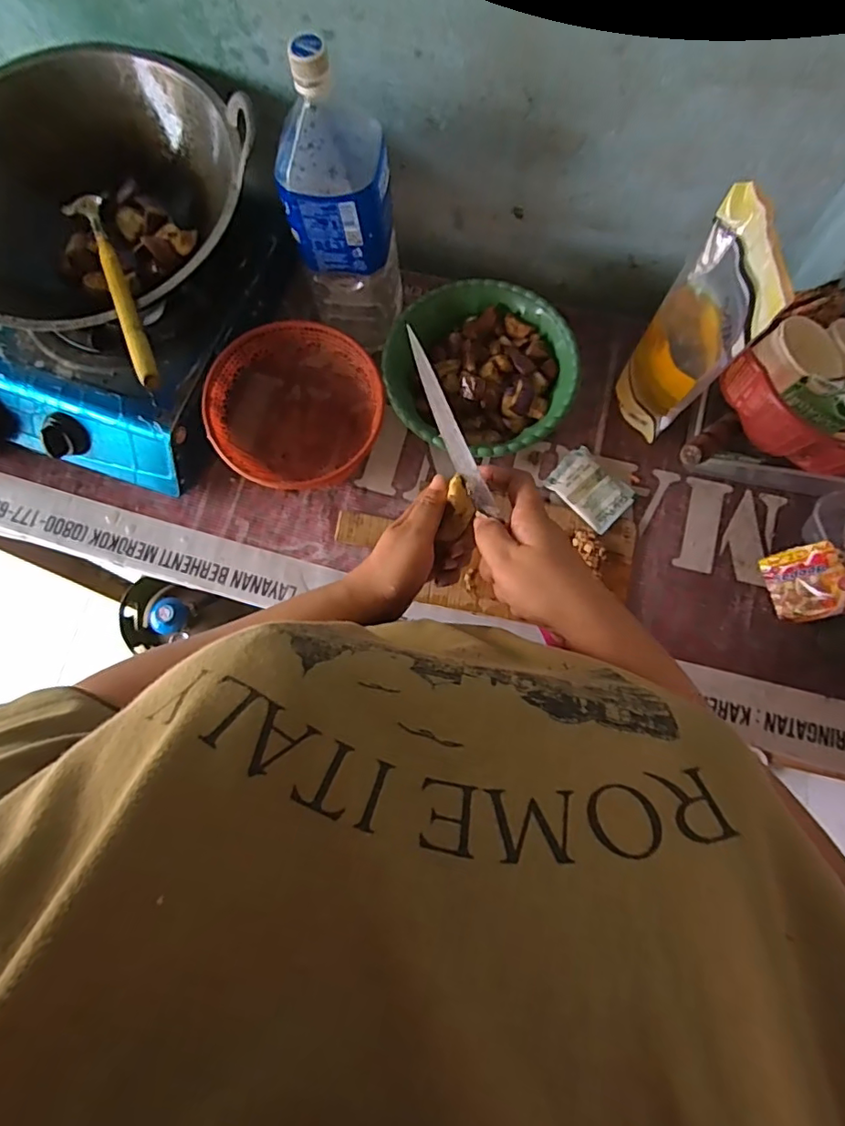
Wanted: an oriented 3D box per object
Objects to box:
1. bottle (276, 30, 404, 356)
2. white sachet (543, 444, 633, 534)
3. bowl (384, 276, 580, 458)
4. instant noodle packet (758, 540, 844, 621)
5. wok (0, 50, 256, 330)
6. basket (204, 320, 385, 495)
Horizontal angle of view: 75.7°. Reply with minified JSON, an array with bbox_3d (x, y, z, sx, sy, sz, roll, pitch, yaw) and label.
[{"bbox_3d":[-0.081,-0.343,0.567,0.103,0.309,0.080,4,77,3],"label":"bottle"},{"bbox_3d":[0.200,-0.088,0.648,0.067,0.013,0.092,-42,79,-8],"label":"white sachet"},{"bbox_3d":[0.068,-0.223,0.648,0.214,0.080,0.196,0,76,1],"label":"bowl"},{"bbox_3d":[0.423,0.021,0.591,0.006,0.083,0.077,5,69,-42],"label":"instant noodle packet"},{"bbox_3d":[-0.343,-0.370,0.565,0.316,0.101,0.301,0,76,1],"label":"wok"},{"bbox_3d":[-0.147,-0.176,0.633,0.188,0.111,0.189,0,76,1],"label":"basket"}]

